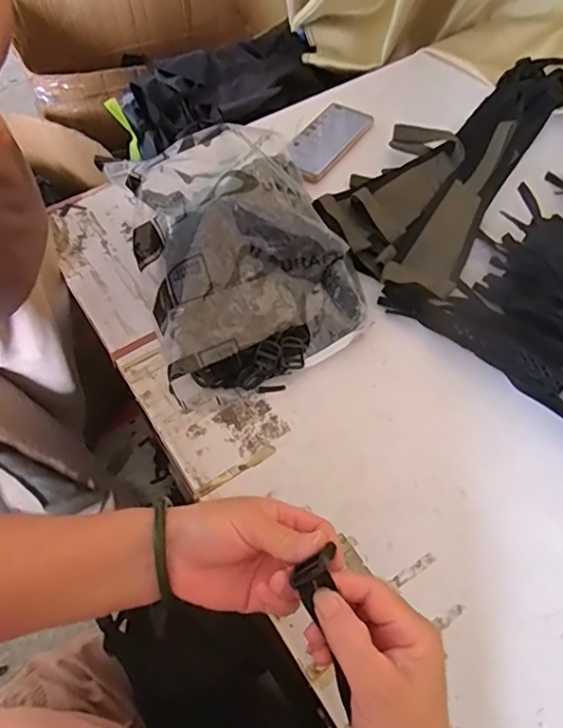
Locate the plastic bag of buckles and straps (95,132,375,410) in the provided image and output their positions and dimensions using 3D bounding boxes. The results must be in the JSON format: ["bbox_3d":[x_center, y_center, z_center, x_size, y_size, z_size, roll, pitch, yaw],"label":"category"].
[{"bbox_3d":[-0.043,-0.116,0.577,0.239,0.125,0.257,-23,61,-13],"label":"plastic bag of buckles and straps"}]

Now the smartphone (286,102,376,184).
[{"bbox_3d":[0.064,-0.325,0.766,0.076,0.015,0.170,31,63,18],"label":"smartphone"}]

